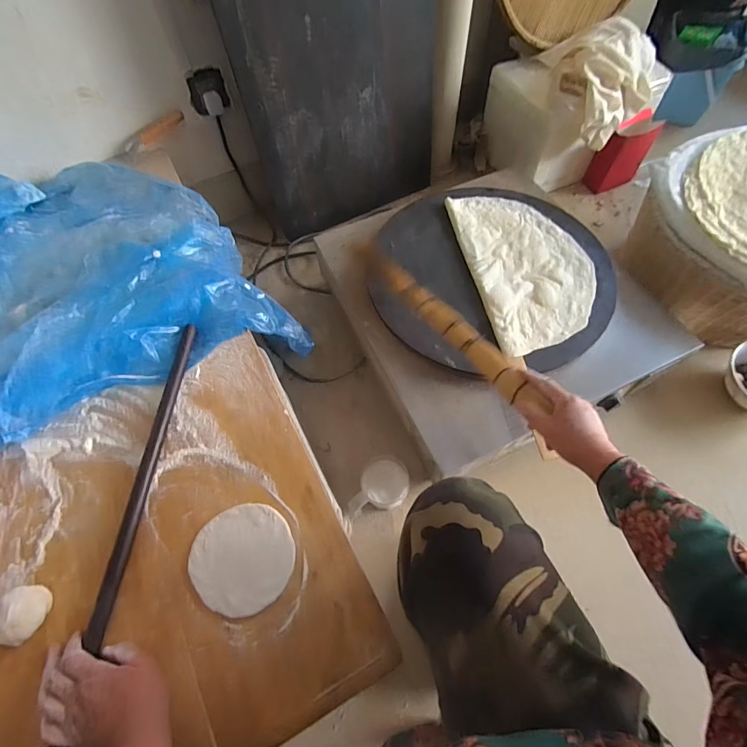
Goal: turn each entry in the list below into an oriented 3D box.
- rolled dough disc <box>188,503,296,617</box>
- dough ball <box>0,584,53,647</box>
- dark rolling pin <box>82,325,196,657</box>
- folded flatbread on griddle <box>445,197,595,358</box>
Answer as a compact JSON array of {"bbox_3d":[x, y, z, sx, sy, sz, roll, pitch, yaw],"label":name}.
[{"bbox_3d":[-0.170,0.238,0.516,0.129,0.015,0.126,-1,62,2],"label":"rolled dough disc"},{"bbox_3d":[-0.432,0.294,0.485,0.060,0.038,0.061,-1,62,2],"label":"dough ball"},{"bbox_3d":[-0.336,0.226,0.532,0.027,0.021,0.673,3,64,3],"label":"dark rolling pin"},{"bbox_3d":[0.331,-0.243,0.857,0.251,0.012,0.431,-9,61,-4],"label":"folded flatbread on griddle"}]

